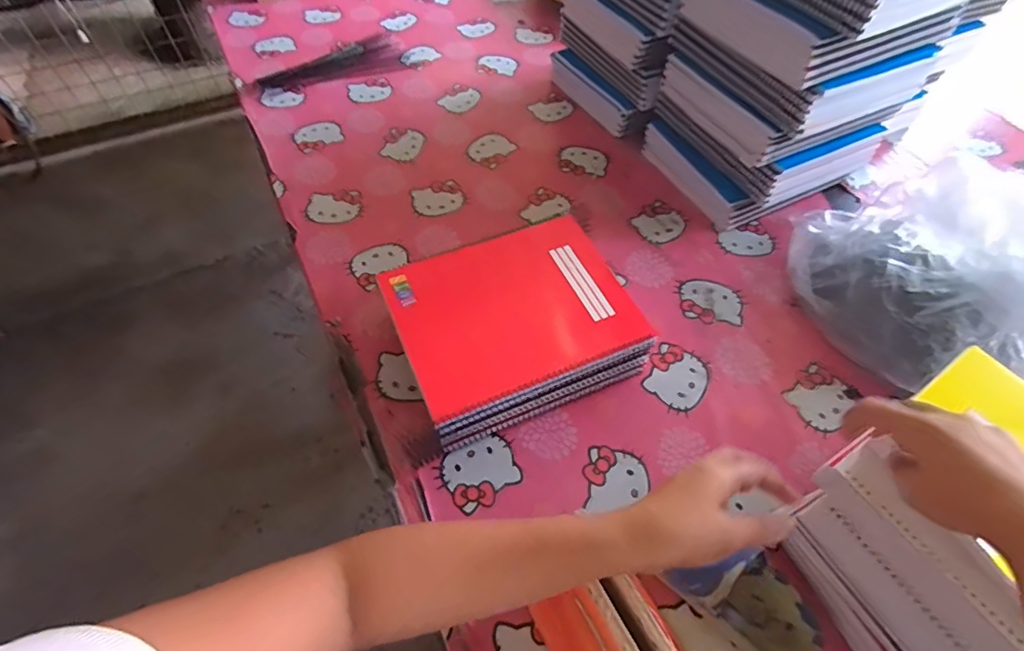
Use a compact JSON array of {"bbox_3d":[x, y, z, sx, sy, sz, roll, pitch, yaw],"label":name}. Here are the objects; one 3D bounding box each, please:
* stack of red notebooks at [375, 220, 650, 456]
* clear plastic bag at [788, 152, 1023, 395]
[{"bbox_3d":[0.001,0.002,0.592,0.247,0.090,0.197,-19,58,-14],"label":"stack of red notebooks"},{"bbox_3d":[0.490,-0.076,0.596,0.205,0.192,0.295,-10,57,-8],"label":"clear plastic bag"}]

